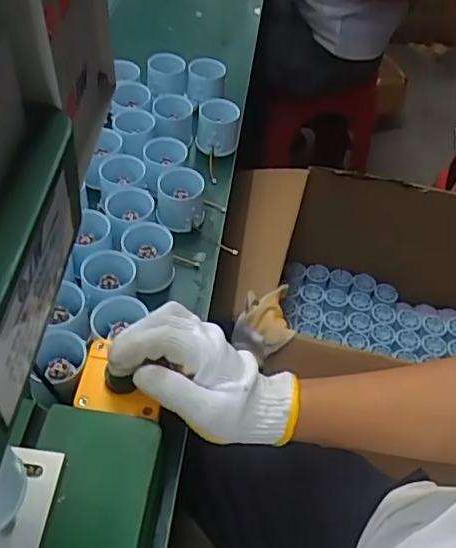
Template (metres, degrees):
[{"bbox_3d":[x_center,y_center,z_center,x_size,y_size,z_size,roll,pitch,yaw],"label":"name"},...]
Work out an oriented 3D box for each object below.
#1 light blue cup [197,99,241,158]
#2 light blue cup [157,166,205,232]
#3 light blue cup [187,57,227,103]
[{"bbox_3d":[-0.013,-0.188,0.734,0.054,0.048,0.054,4,50,-1],"label":"light blue cup"},{"bbox_3d":[-0.053,-0.086,0.646,0.049,0.056,0.051,3,50,-3],"label":"light blue cup"},{"bbox_3d":[-0.030,-0.267,0.787,0.051,0.039,0.047,3,50,-3],"label":"light blue cup"}]

